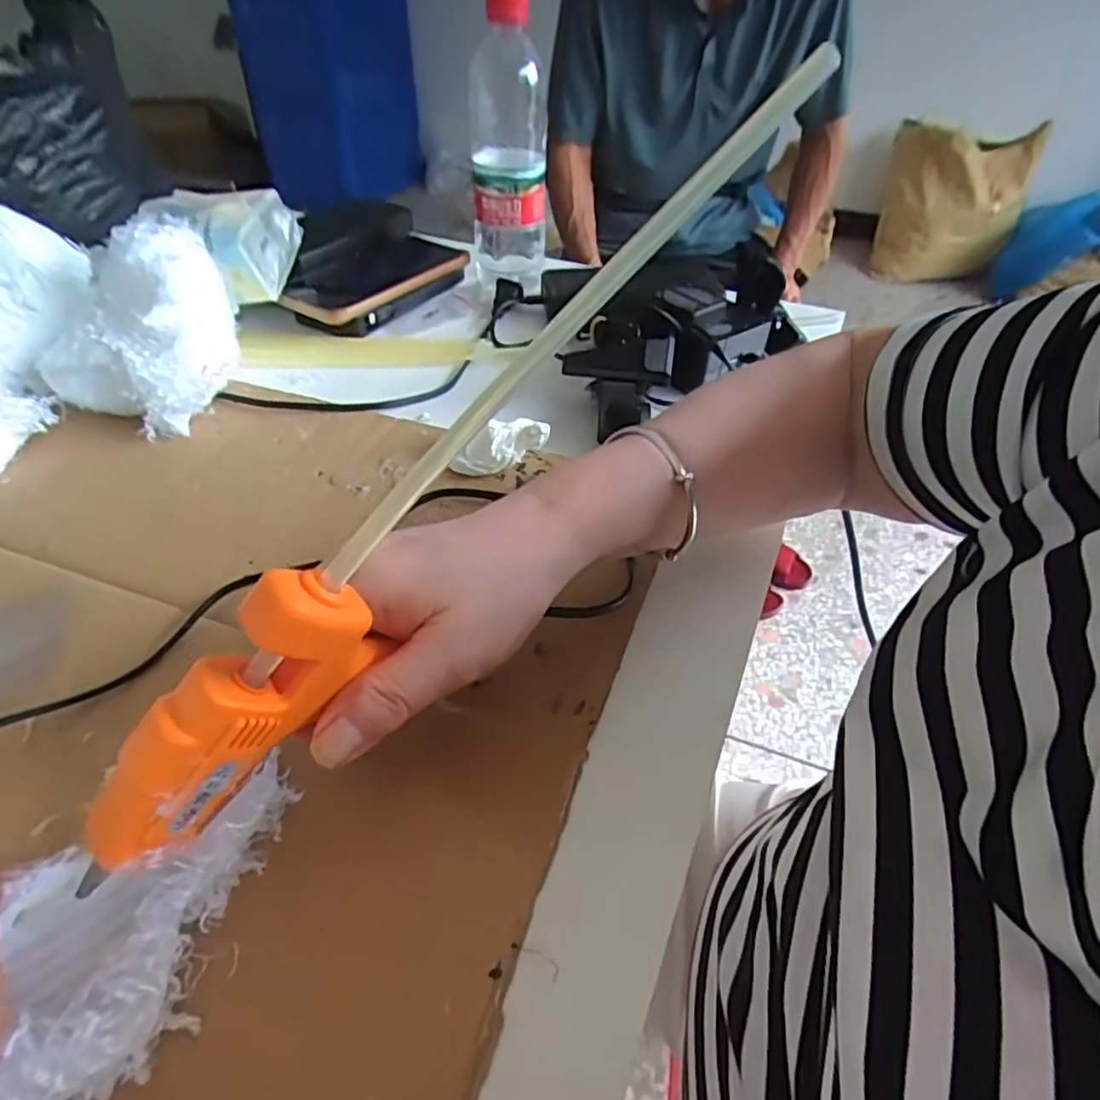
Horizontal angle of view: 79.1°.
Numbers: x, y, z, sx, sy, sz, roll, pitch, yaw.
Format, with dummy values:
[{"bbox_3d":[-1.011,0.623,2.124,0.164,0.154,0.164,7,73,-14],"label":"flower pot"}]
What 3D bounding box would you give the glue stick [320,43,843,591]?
[{"bbox_3d":[-0.002,-0.055,0.186,0.182,0.009,0.009,-43,50,9],"label":"glue stick"}]

